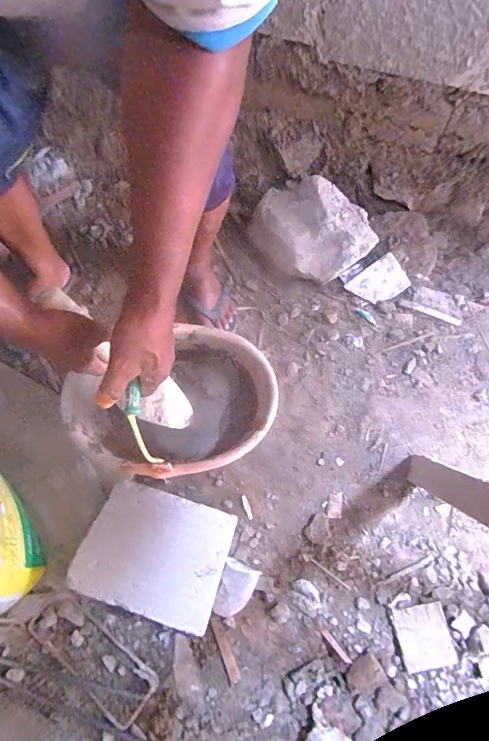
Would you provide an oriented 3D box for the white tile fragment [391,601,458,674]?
[{"bbox_3d":[0.347,0.514,0.776,0.102,0.006,0.105,-10,69,-4],"label":"white tile fragment"}]

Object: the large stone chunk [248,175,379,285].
[{"bbox_3d":[0.170,-0.352,1.022,0.189,0.152,0.290,-40,79,-13],"label":"large stone chunk"}]

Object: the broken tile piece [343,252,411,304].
[{"bbox_3d":[0.338,-0.218,1.011,0.131,0.022,0.101,-37,98,5],"label":"broken tile piece"}]

